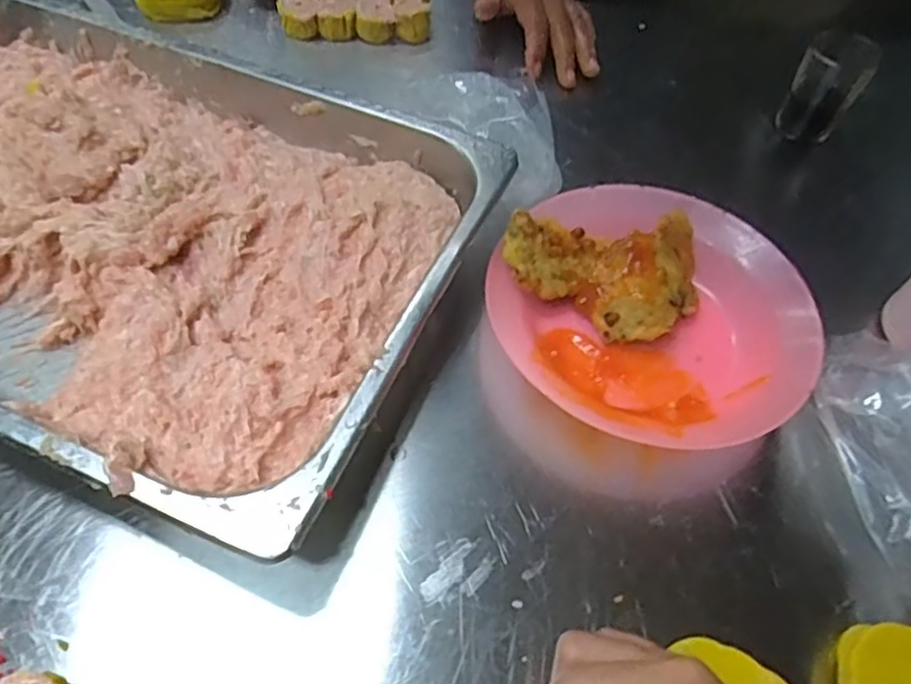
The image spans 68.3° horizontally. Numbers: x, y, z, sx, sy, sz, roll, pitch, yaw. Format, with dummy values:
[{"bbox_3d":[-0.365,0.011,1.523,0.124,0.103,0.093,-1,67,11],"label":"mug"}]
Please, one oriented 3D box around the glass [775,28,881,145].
[{"bbox_3d":[0.327,-0.225,0.595,0.057,0.094,0.045,30,58,17],"label":"glass"}]

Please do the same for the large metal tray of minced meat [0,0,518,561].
[{"bbox_3d":[-0.257,-0.099,0.458,0.526,0.068,0.320,21,57,11],"label":"large metal tray of minced meat"}]

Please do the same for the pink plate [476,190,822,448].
[{"bbox_3d":[0.130,-0.023,0.456,0.215,0.036,0.204,2,55,-3],"label":"pink plate"}]

